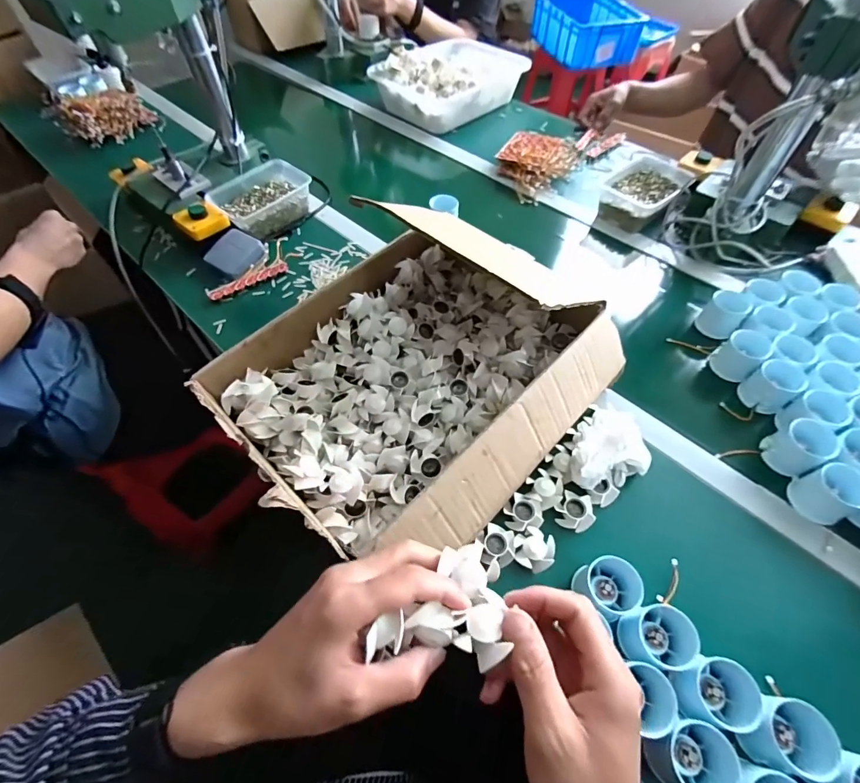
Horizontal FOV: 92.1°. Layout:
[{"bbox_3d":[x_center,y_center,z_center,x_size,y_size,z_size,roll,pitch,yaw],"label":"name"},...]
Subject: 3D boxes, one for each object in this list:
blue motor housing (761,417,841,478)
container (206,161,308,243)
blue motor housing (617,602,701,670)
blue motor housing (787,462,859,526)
[{"bbox_3d":[0.446,0.066,0.499,0.058,0.048,0.051,-23,59,-15],"label":"blue motor housing"},{"bbox_3d":[-0.307,-0.362,0.780,0.130,0.056,0.178,36,63,21],"label":"container"},{"bbox_3d":[0.217,0.230,0.391,0.058,0.047,0.058,17,58,11],"label":"blue motor housing"},{"bbox_3d":[0.446,0.114,0.461,0.053,0.046,0.052,-17,58,-11],"label":"blue motor housing"}]

